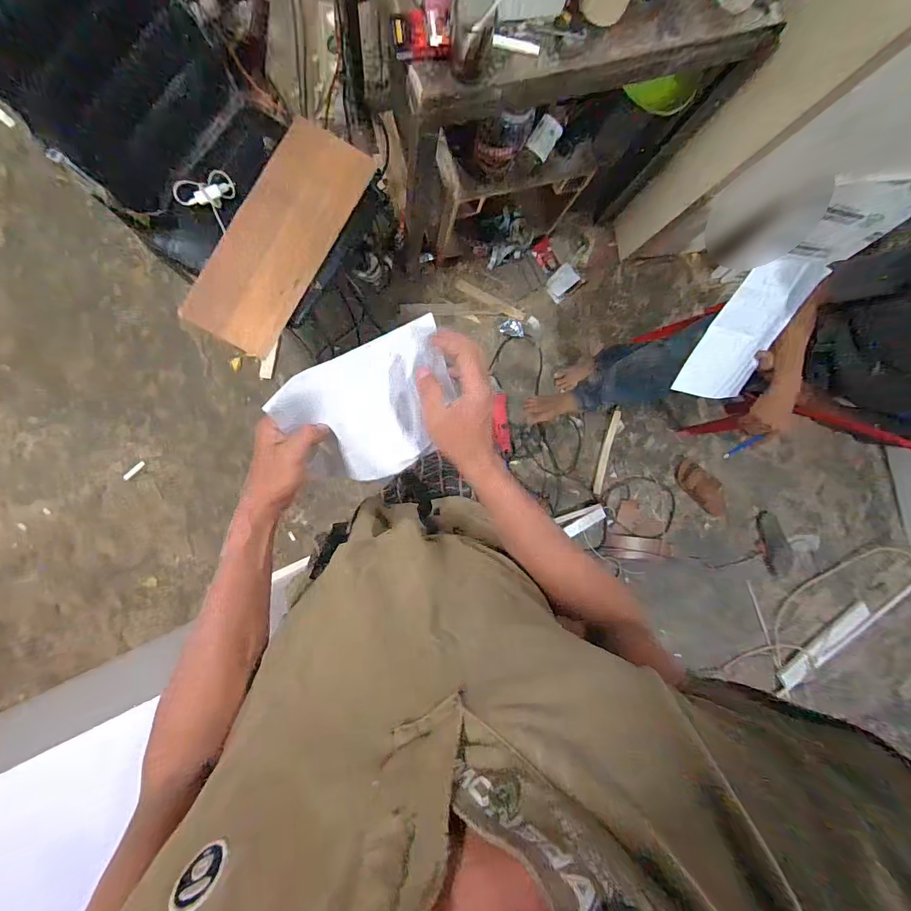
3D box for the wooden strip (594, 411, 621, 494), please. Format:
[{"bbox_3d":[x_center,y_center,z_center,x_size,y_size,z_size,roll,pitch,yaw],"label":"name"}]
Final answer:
[{"bbox_3d":[0.554,-0.011,1.507,0.039,0.011,0.307,14,92,-13],"label":"wooden strip"}]

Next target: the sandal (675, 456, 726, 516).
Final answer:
[{"bbox_3d":[0.927,0.112,1.546,0.257,0.047,0.102,45,86,-8],"label":"sandal"}]

